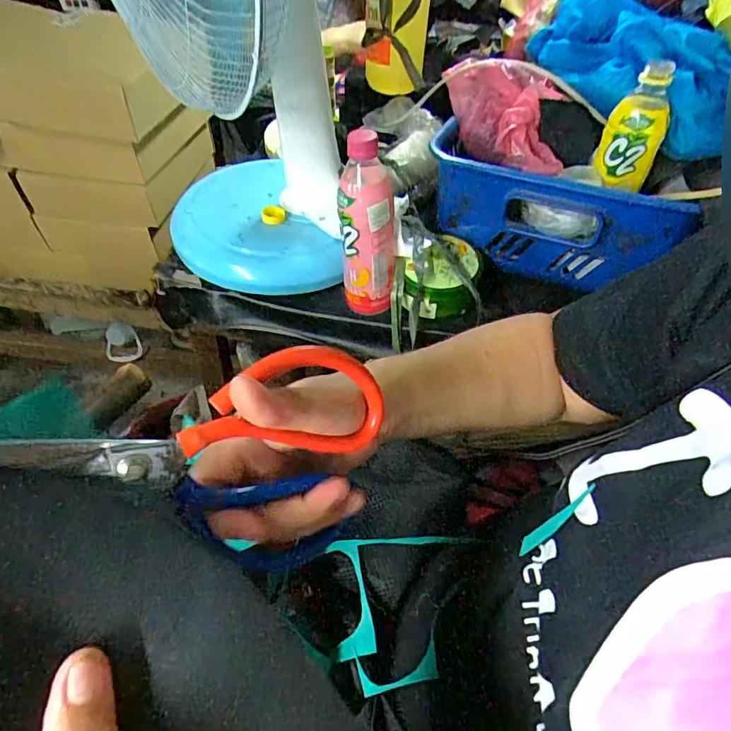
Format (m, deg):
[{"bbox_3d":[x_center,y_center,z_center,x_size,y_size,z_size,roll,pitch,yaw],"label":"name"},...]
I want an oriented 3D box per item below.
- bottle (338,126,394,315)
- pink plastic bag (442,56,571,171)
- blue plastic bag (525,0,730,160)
[{"bbox_3d":[0.003,-0.156,0.537,0.060,0.200,0.057,2,49,1],"label":"bottle"},{"bbox_3d":[0.171,-0.309,0.576,0.102,0.077,0.203,-6,49,-6],"label":"pink plastic bag"},{"bbox_3d":[0.308,-0.361,0.564,0.117,0.091,0.299,-12,50,-11],"label":"blue plastic bag"}]

